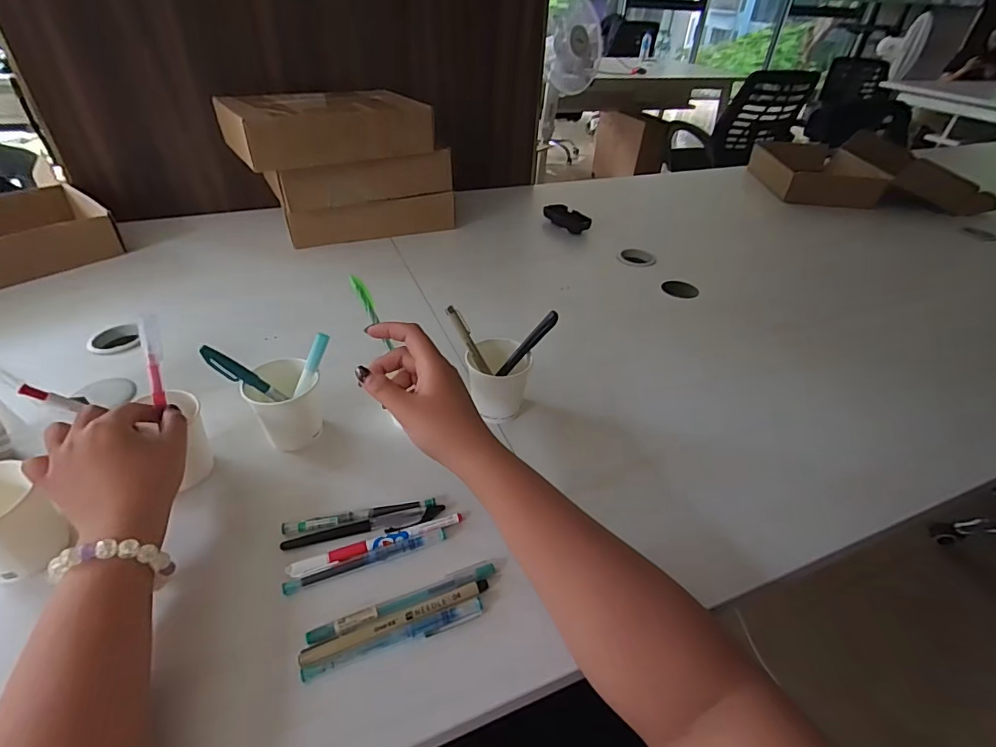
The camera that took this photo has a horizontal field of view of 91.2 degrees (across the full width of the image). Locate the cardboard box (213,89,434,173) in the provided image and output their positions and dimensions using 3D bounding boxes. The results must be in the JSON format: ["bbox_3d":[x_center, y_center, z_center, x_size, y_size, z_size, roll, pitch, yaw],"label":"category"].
[{"bbox_3d":[-0.285,-0.411,0.805,0.282,0.078,0.206,-25,46,-30],"label":"cardboard box"}]

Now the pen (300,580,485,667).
[{"bbox_3d":[-0.072,0.182,0.357,0.137,0.008,0.011,-14,42,-20],"label":"pen"}]

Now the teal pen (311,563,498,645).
[{"bbox_3d":[-0.069,0.171,0.369,0.141,0.011,0.013,-14,42,-20],"label":"teal pen"}]

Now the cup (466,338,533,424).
[{"bbox_3d":[0.000,0.006,0.536,0.062,0.063,0.065,2,39,-1],"label":"cup"}]

